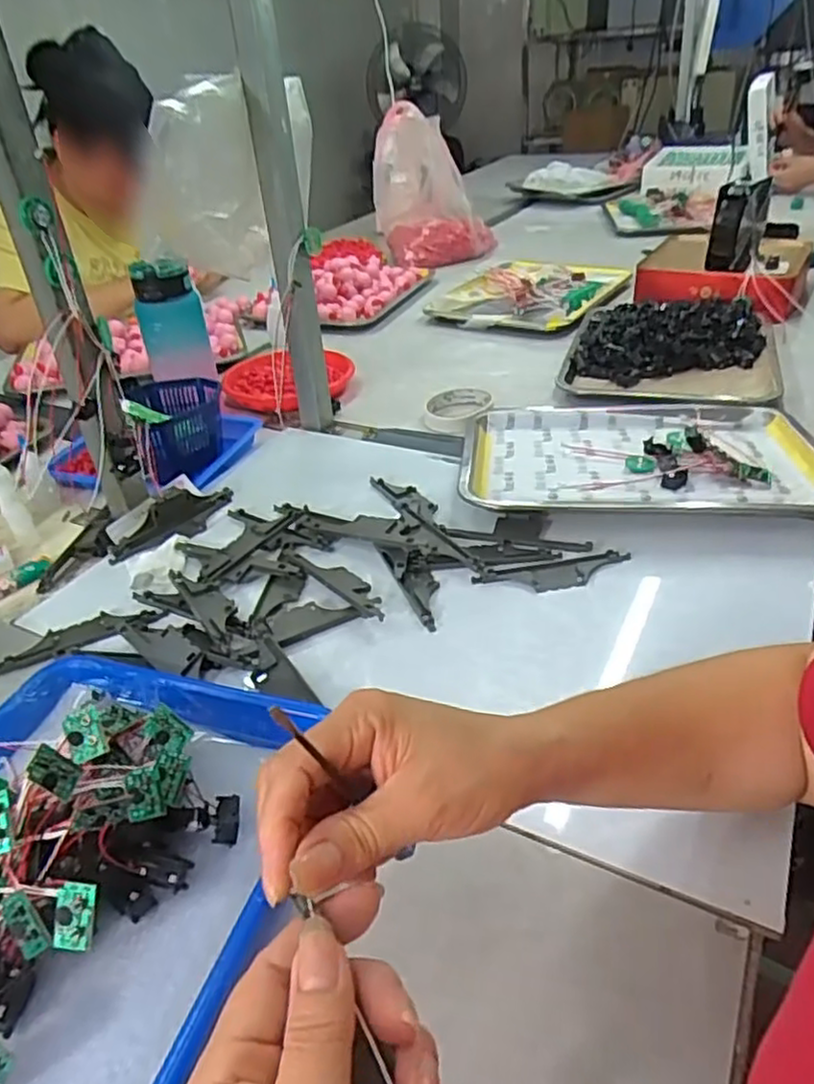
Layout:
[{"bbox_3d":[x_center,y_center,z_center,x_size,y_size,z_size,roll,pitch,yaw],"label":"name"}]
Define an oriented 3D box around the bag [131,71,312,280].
[{"bbox_3d":[-0.172,-0.349,0.692,0.192,0.159,0.141,-13,35,-12],"label":"bag"}]

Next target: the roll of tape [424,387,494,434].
[{"bbox_3d":[0.064,-0.162,0.862,0.081,0.025,0.097,1,36,9],"label":"roll of tape"}]

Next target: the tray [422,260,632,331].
[{"bbox_3d":[0.212,-0.427,1.207,0.252,0.033,0.331,15,39,26],"label":"tray"}]

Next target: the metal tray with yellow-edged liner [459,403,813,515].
[{"bbox_3d":[0.233,-0.093,0.718,0.346,0.033,0.252,-1,35,7],"label":"metal tray with yellow-edged liner"}]

